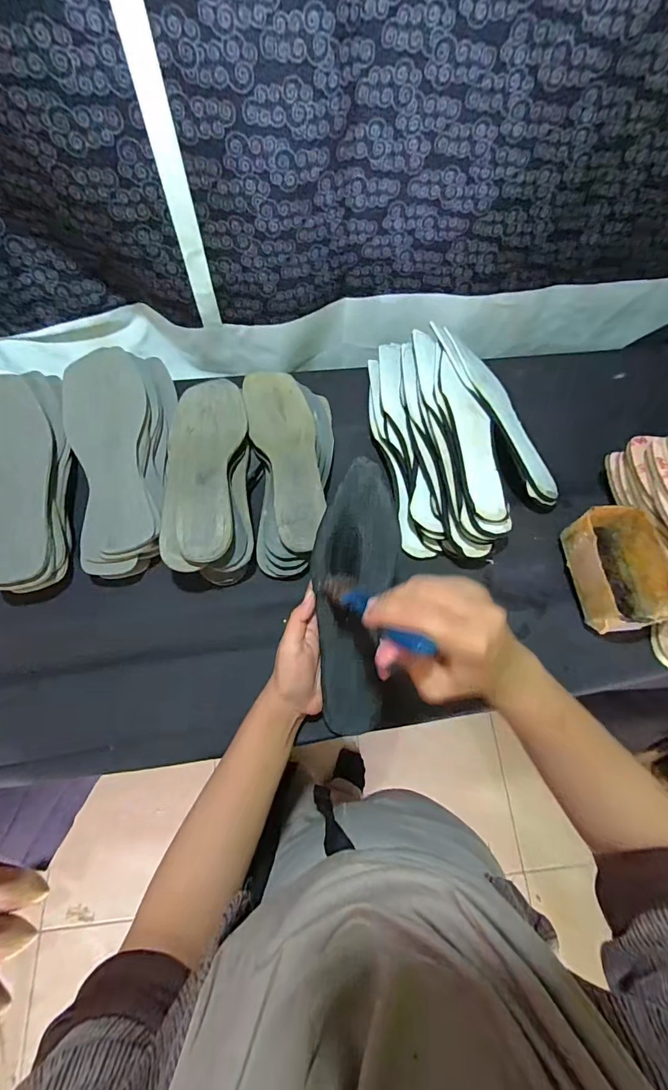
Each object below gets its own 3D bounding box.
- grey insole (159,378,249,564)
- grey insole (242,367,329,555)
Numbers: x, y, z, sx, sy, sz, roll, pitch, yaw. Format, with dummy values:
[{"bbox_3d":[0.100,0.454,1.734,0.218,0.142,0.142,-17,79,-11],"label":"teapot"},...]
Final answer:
[{"bbox_3d":[-0.145,-0.090,0.471,0.082,0.018,0.234,-2,60,2],"label":"grey insole"},{"bbox_3d":[-0.053,-0.105,0.498,0.074,0.013,0.241,-10,67,-8],"label":"grey insole"}]

